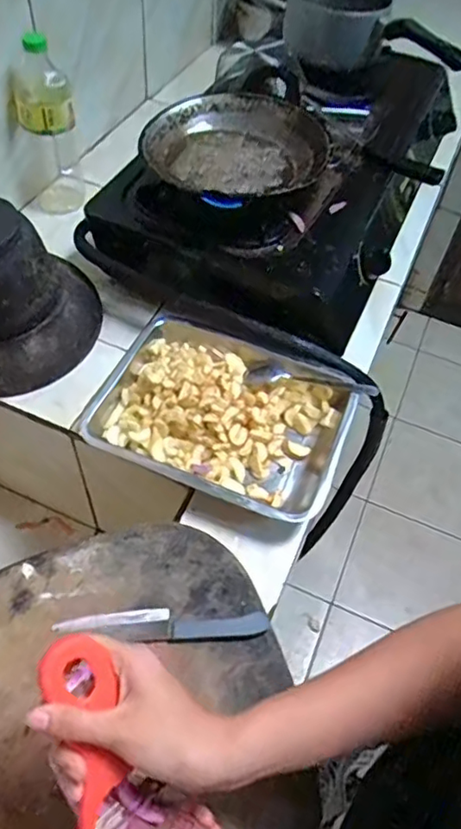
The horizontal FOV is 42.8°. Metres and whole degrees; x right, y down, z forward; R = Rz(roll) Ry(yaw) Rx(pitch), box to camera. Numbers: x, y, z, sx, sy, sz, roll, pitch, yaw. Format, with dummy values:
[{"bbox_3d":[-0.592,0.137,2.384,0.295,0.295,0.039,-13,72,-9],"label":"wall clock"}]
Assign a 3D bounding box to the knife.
[{"bbox_3d":[-0.058,0.184,0.514,0.179,0.010,0.026,2,53,-3],"label":"knife"}]

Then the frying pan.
[{"bbox_3d":[0.013,-0.347,0.753,0.224,0.046,0.185,22,55,12],"label":"frying pan"}]

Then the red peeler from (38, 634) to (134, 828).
[{"bbox_3d":[-0.083,0.188,0.339,0.039,0.019,0.113,-9,84,-12],"label":"red peeler"}]

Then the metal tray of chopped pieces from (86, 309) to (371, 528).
[{"bbox_3d":[-0.005,-0.002,0.689,0.277,0.071,0.216,22,55,11],"label":"metal tray of chopped pieces"}]

